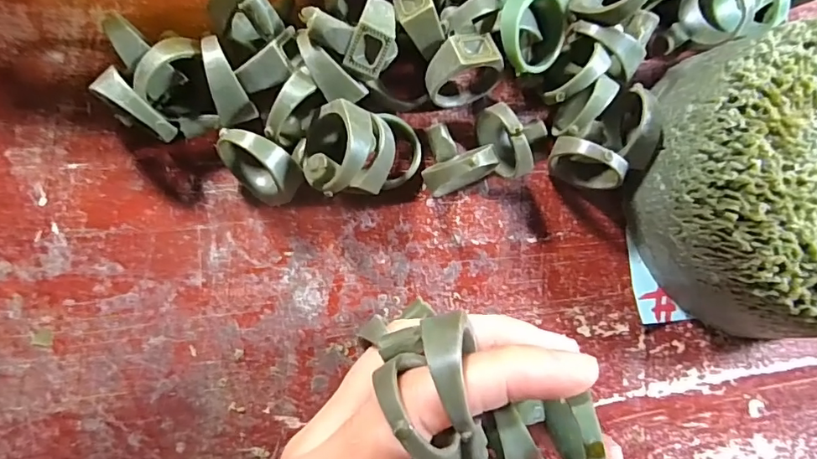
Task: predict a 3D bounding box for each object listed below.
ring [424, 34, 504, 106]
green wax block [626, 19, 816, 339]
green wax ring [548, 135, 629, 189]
[{"bbox_3d":[0.017,-0.054,0.168,0.024,0.028,0.016,-11,88,-8],"label":"ring"},{"bbox_3d":[0.135,-0.015,0.170,0.100,0.046,0.101,-12,88,-6],"label":"green wax block"},{"bbox_3d":[0.063,-0.022,0.171,0.027,0.030,0.008,28,84,-5],"label":"green wax ring"}]

